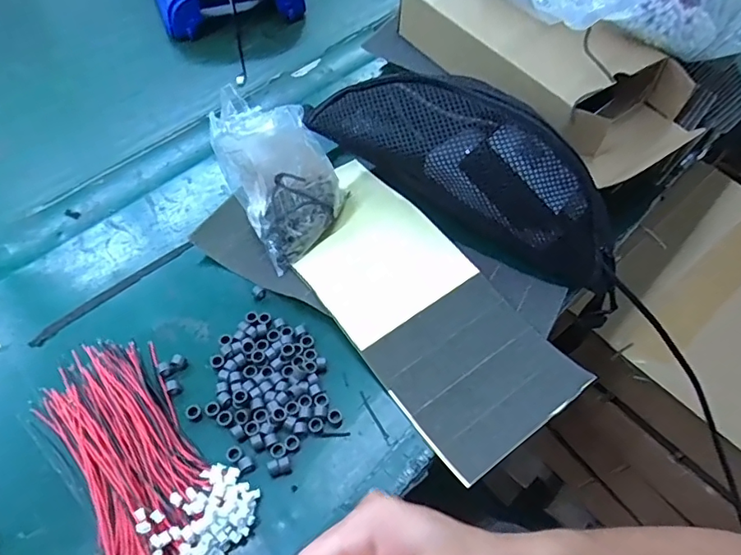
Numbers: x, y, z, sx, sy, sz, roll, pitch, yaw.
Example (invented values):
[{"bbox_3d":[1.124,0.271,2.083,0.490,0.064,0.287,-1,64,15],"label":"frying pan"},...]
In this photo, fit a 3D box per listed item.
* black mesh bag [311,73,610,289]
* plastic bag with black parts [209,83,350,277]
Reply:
[{"bbox_3d":[0.084,-0.094,0.449,0.283,0.110,0.064,27,59,15],"label":"black mesh bag"},{"bbox_3d":[-0.078,-0.083,0.433,0.078,0.106,0.094,-39,65,-25],"label":"plastic bag with black parts"}]

